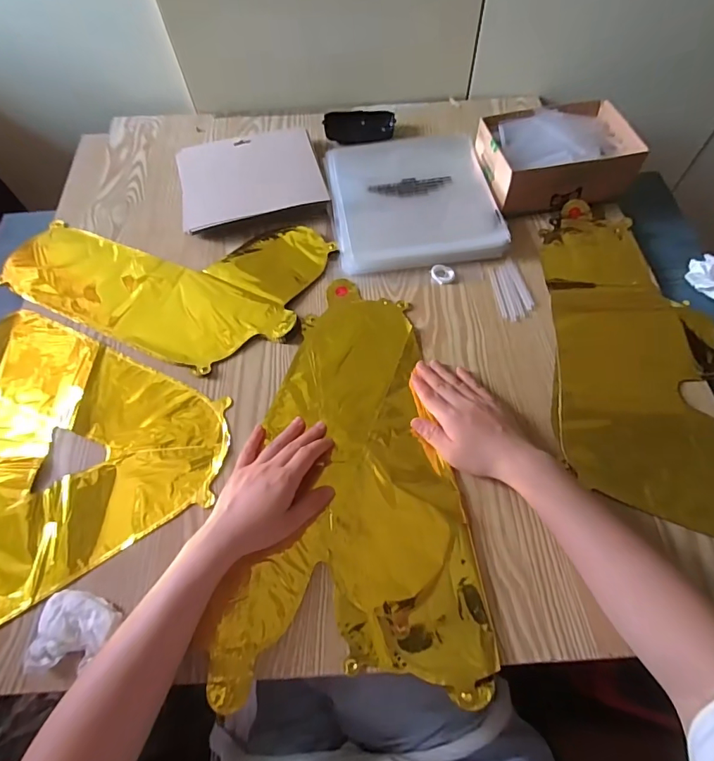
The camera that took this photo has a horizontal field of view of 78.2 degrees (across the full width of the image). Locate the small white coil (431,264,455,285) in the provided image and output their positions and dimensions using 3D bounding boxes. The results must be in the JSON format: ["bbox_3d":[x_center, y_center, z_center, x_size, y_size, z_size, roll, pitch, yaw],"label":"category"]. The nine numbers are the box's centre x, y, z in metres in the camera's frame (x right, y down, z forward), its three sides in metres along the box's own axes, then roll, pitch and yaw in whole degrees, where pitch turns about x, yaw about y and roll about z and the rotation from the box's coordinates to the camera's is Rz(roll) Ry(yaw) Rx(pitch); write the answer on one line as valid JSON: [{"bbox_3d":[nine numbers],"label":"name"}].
[{"bbox_3d":[0.108,-0.134,0.550,0.027,0.006,0.025,-1,62,2],"label":"small white coil"}]

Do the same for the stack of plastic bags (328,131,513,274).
[{"bbox_3d":[0.072,-0.247,0.604,0.210,0.030,0.219,-9,62,-2],"label":"stack of plastic bags"}]

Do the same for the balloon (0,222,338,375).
[{"bbox_3d":[-0.251,-0.148,0.572,0.389,0.009,0.230,19,64,12],"label":"balloon"}]

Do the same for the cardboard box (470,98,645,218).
[{"bbox_3d":[0.266,-0.302,0.595,0.192,0.068,0.138,-10,62,-3],"label":"cardboard box"}]

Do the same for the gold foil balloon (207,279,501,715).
[{"bbox_3d":[-0.011,0.077,0.456,0.232,0.014,0.412,-3,62,1],"label":"gold foil balloon"}]

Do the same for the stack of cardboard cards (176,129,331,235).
[{"bbox_3d":[-0.152,-0.290,0.630,0.195,0.027,0.139,-14,62,-5],"label":"stack of cardboard cards"}]

